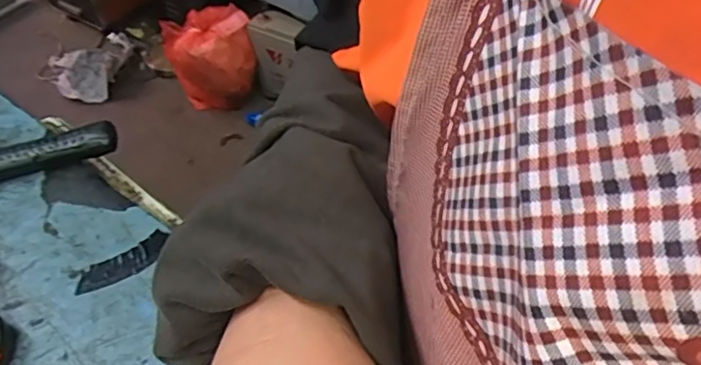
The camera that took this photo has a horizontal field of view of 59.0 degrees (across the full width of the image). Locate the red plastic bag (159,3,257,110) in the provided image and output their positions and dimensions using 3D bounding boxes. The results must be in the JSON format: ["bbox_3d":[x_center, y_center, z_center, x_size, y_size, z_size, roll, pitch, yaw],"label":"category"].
[{"bbox_3d":[-0.366,-0.328,1.650,0.220,0.212,0.193,-17,48,-10],"label":"red plastic bag"}]

